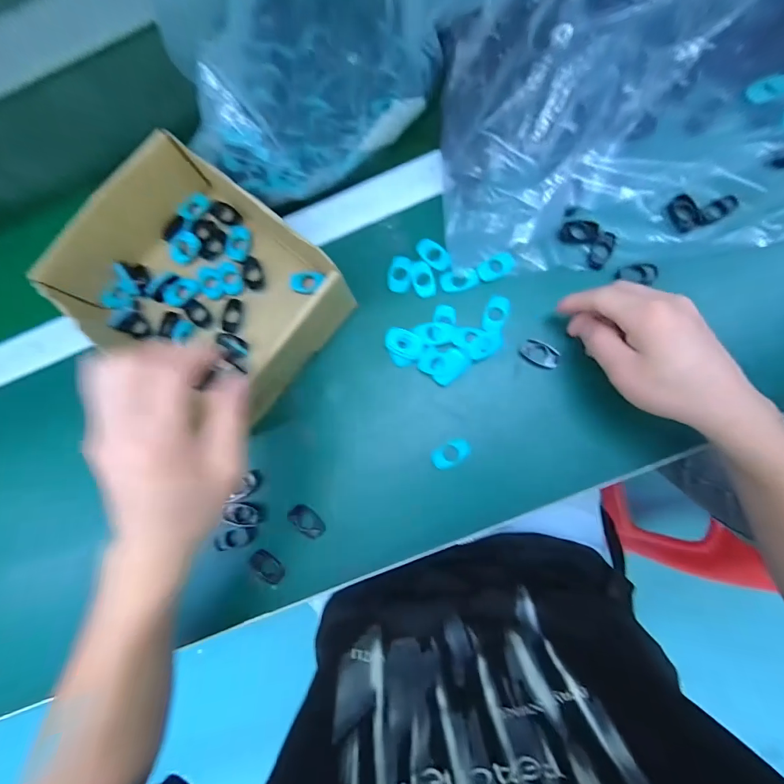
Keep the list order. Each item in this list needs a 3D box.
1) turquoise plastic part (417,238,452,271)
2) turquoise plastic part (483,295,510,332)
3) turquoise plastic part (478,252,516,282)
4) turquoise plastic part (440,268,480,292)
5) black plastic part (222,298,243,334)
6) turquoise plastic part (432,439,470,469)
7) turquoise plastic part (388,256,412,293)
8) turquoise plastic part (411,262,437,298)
[{"bbox_3d":[0.038,-0.126,0.355,0.018,0.004,0.040,-40,80,1],"label":"turquoise plastic part"},{"bbox_3d":[0.091,-0.069,0.342,0.019,0.004,0.033,15,85,8],"label":"turquoise plastic part"},{"bbox_3d":[0.093,-0.112,0.350,0.036,0.008,0.020,-34,81,2],"label":"turquoise plastic part"},{"bbox_3d":[0.061,-0.100,0.349,0.033,0.004,0.018,-10,82,5],"label":"turquoise plastic part"},{"bbox_3d":[-0.148,-0.071,0.364,0.016,0.006,0.032,6,84,7],"label":"black plastic part"},{"bbox_3d":[0.050,0.053,0.332,0.033,0.004,0.020,-31,81,2],"label":"turquoise plastic part"},{"bbox_3d":[0.007,-0.109,0.358,0.022,0.004,0.034,-2,83,6],"label":"turquoise plastic part"},{"bbox_3d":[0.028,-0.103,0.357,0.019,0.004,0.035,-14,82,5],"label":"turquoise plastic part"}]

